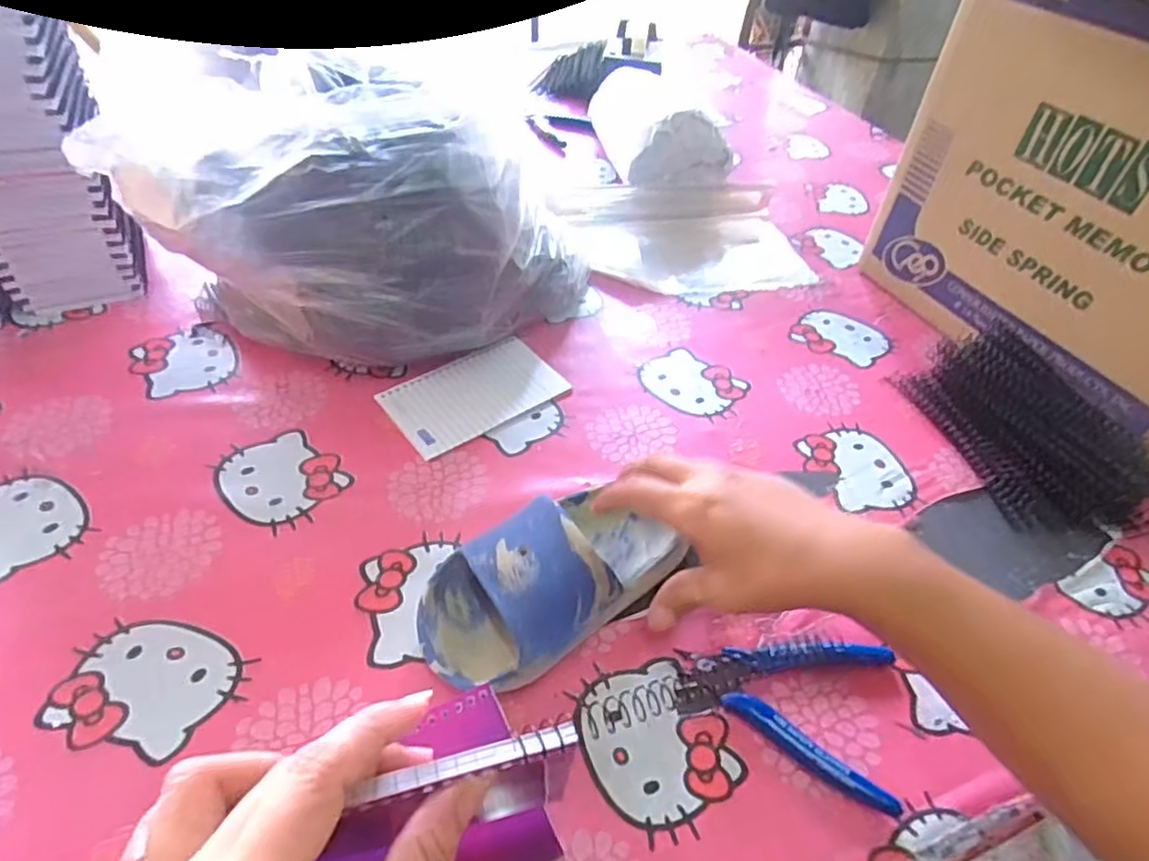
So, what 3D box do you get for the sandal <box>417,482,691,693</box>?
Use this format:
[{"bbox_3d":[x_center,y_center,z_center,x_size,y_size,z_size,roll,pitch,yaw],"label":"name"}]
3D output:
[{"bbox_3d":[-0.008,0.074,0.380,0.166,0.054,0.083,-27,53,-28],"label":"sandal"}]

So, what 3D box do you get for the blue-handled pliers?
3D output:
[{"bbox_3d":[0.115,0.140,0.358,0.107,0.015,0.086,16,46,11],"label":"blue-handled pliers"}]

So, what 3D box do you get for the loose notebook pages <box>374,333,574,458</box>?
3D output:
[{"bbox_3d":[-0.077,-0.030,0.518,0.129,0.007,0.078,-27,53,-28],"label":"loose notebook pages"}]

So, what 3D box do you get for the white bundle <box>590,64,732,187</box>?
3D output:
[{"bbox_3d":[0.094,-0.333,0.769,0.114,0.102,0.182,-8,46,-13],"label":"white bundle"}]

